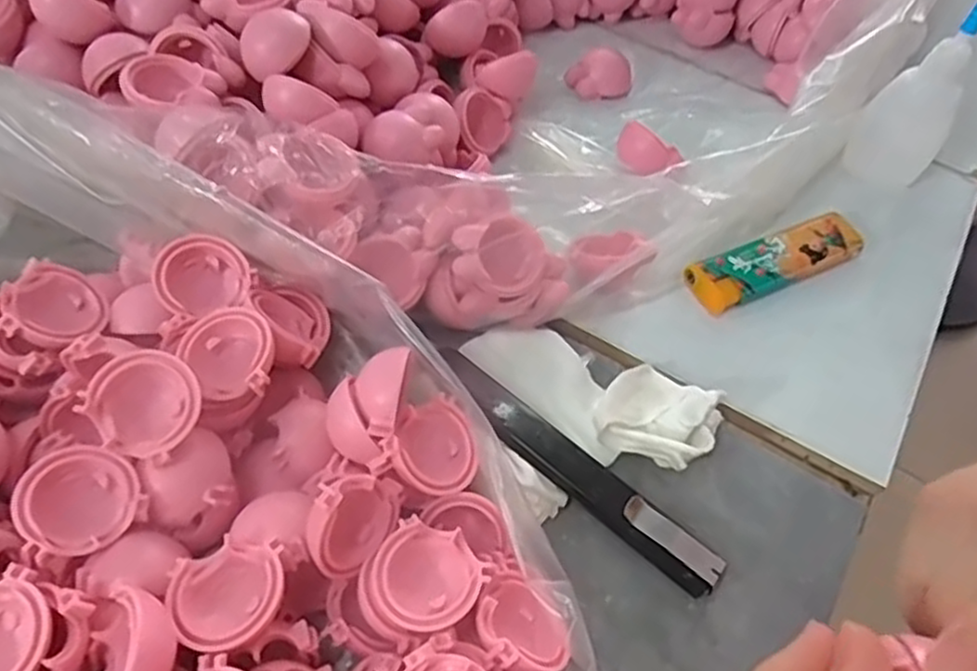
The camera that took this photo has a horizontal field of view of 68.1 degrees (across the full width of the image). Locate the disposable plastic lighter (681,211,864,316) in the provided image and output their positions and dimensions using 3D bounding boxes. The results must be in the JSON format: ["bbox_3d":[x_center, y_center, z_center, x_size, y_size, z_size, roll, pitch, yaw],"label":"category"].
[{"bbox_3d":[0.121,-0.031,0.303,0.078,0.009,0.024,-20,60,-18],"label":"disposable plastic lighter"}]

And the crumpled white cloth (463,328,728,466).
[{"bbox_3d":[0.036,0.018,0.259,0.091,0.022,0.037,25,57,12],"label":"crumpled white cloth"}]

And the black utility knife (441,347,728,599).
[{"bbox_3d":[0.028,0.045,0.247,0.115,0.011,0.015,39,61,20],"label":"black utility knife"}]

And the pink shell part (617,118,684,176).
[{"bbox_3d":[0.069,-0.081,0.318,0.029,0.017,0.012,32,59,16],"label":"pink shell part"}]

